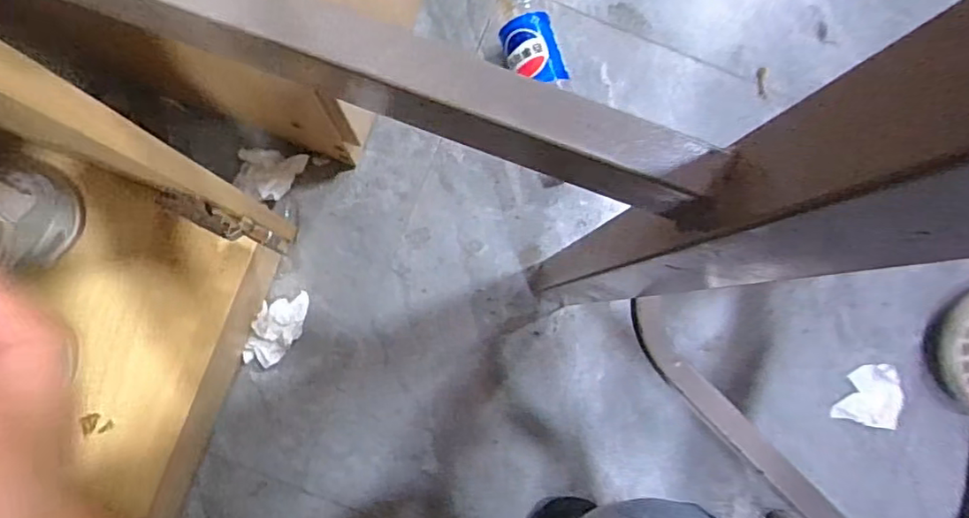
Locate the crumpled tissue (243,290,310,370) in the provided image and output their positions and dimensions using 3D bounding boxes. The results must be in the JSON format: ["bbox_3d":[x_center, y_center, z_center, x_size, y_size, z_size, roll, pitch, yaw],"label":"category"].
[{"bbox_3d":[-0.216,0.072,0.621,0.045,0.022,0.084,21,84,-1],"label":"crumpled tissue"}]

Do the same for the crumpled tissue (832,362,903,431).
[{"bbox_3d":[0.425,0.148,0.659,0.067,0.024,0.071,18,84,-1],"label":"crumpled tissue"}]

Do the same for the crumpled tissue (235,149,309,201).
[{"bbox_3d":[-0.228,-0.089,0.629,0.067,0.036,0.055,11,84,-2],"label":"crumpled tissue"}]

